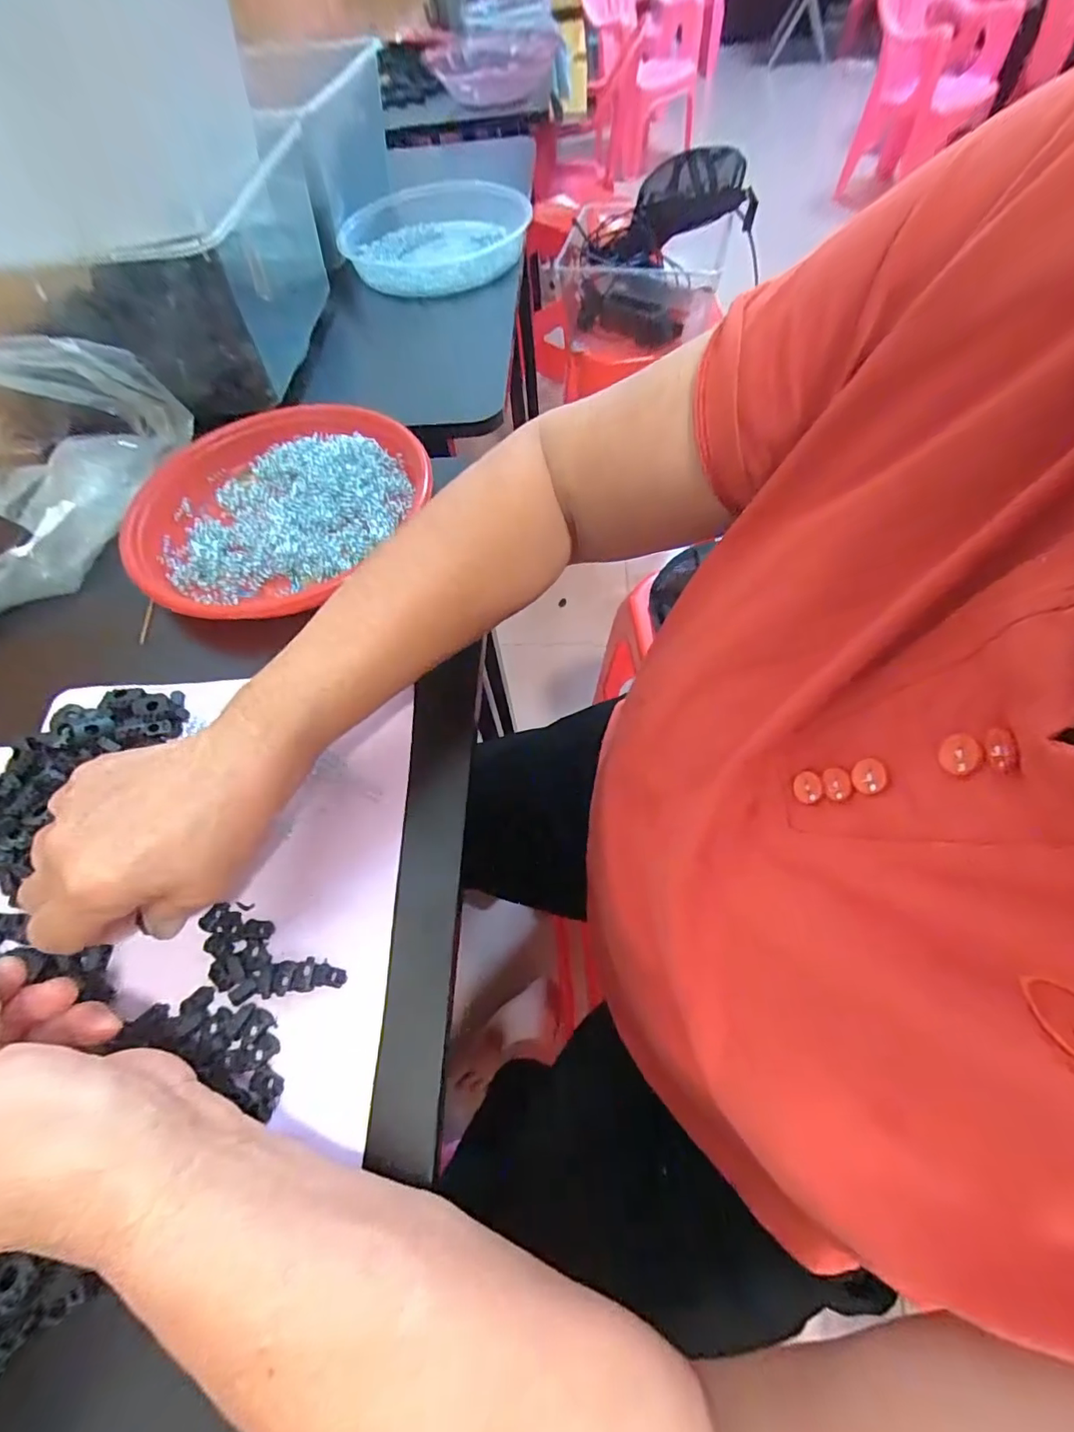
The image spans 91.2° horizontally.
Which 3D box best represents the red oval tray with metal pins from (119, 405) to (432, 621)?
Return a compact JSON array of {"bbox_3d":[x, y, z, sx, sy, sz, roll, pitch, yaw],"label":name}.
[{"bbox_3d":[-0.227,-0.176,0.429,0.225,0.029,0.227,19,64,15],"label":"red oval tray with metal pins"}]

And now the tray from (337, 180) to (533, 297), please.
[{"bbox_3d":[-0.122,-0.610,0.662,0.214,0.045,0.232,-2,60,4],"label":"tray"}]

